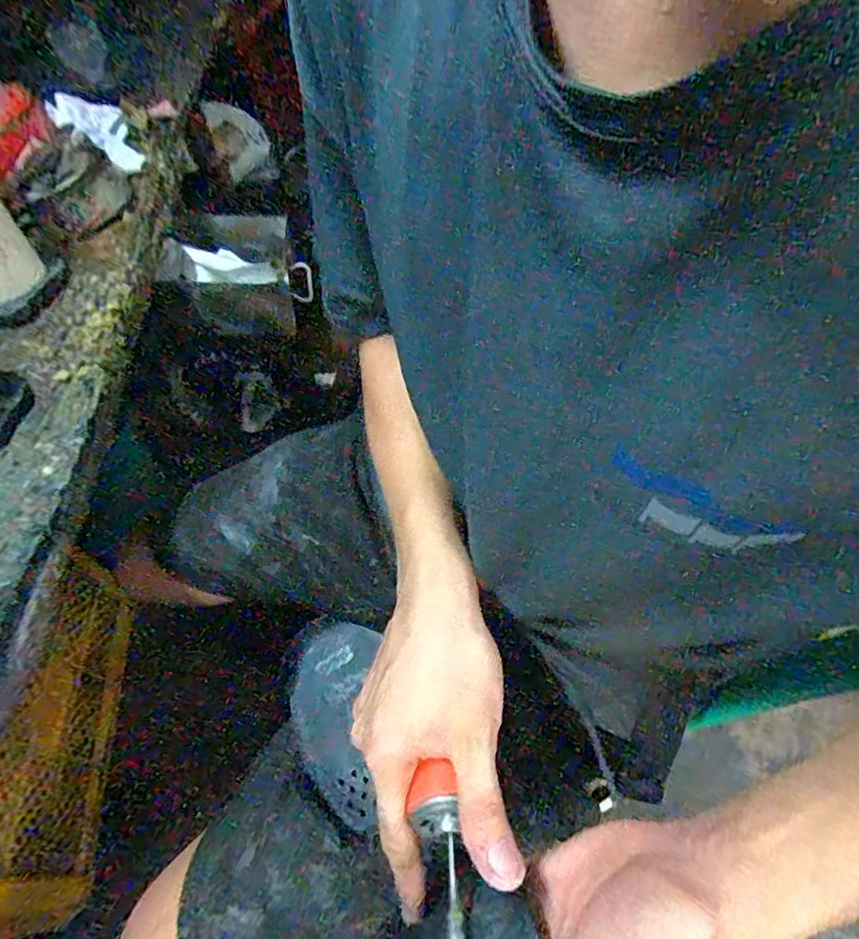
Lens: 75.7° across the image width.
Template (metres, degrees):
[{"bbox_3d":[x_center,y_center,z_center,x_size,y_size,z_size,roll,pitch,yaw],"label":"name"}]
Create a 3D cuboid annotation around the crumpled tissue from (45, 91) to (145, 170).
[{"bbox_3d":[-0.382,-0.397,0.650,0.077,0.026,0.130,-38,75,-28],"label":"crumpled tissue"}]

